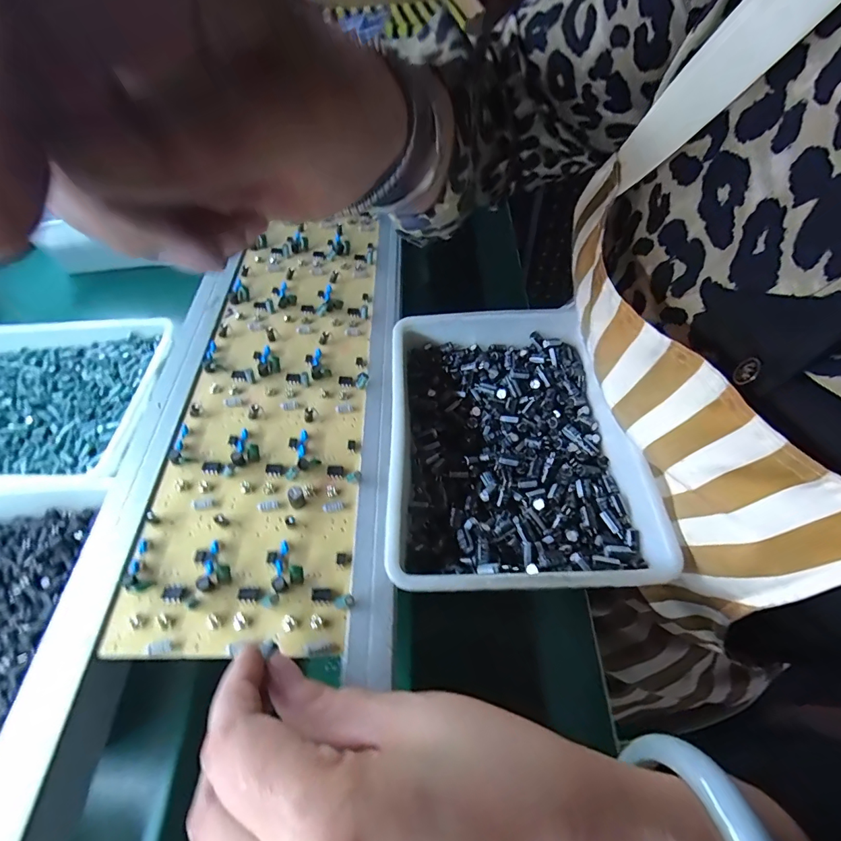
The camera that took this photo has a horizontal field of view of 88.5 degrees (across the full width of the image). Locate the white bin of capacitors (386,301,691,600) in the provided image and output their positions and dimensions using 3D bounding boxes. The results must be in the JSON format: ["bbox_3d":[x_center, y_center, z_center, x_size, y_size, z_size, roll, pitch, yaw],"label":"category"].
[{"bbox_3d":[0.055,0.007,0.286,0.157,0.048,0.203,-3,55,1],"label":"white bin of capacitors"}]

